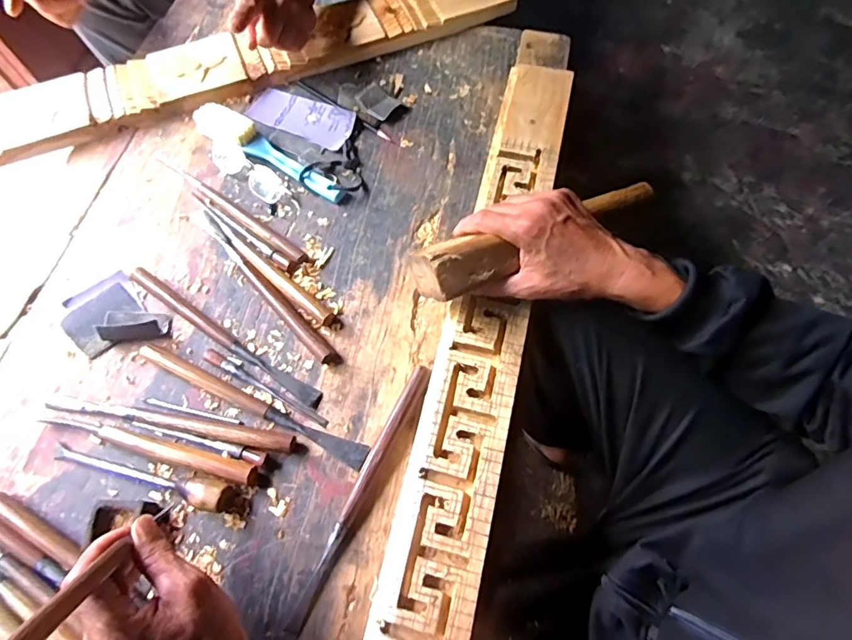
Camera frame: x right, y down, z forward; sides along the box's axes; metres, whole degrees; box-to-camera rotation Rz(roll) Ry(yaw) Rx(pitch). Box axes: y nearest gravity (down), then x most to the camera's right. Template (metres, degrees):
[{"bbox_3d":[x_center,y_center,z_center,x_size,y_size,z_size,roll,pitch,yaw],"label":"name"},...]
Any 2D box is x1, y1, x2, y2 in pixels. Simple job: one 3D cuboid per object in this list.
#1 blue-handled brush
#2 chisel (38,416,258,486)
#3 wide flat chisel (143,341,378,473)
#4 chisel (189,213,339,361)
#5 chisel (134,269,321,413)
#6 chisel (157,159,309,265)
[{"bbox_3d":[-0.197,-0.213,0.622,0.234,0.035,0.038,29,68,14],"label":"blue-handled brush"},{"bbox_3d":[-0.265,0.119,0.472,0.222,0.016,0.020,14,65,7],"label":"chisel"},{"bbox_3d":[-0.176,0.080,0.494,0.262,0.015,0.022,24,67,12],"label":"wide flat chisel"},{"bbox_3d":[-0.186,-0.044,0.552,0.018,0.016,0.262,-40,70,-17],"label":"chisel"},{"bbox_3d":[-0.214,0.016,0.521,0.254,0.019,0.018,31,69,15],"label":"chisel"},{"bbox_3d":[-0.235,-0.136,0.598,0.247,0.011,0.018,36,70,16],"label":"chisel"}]

